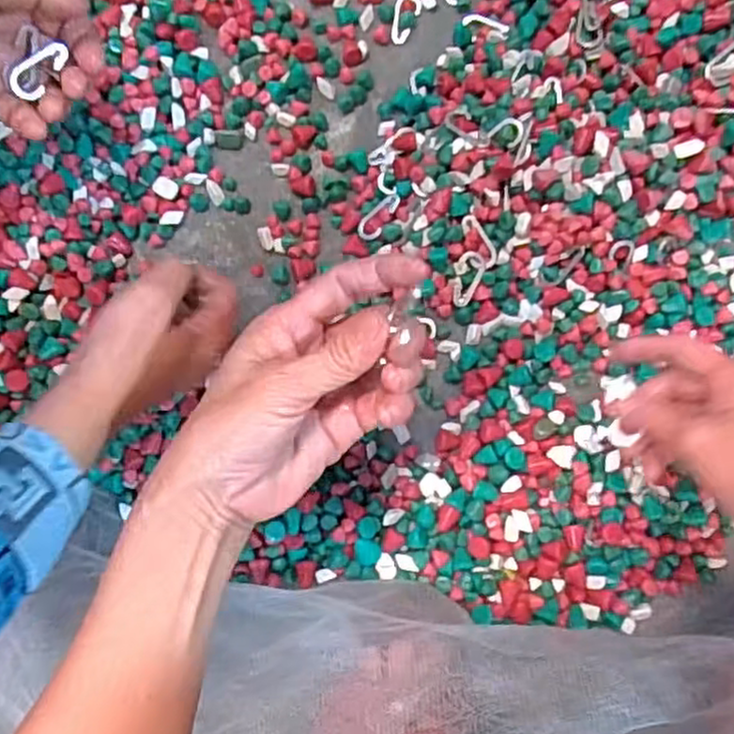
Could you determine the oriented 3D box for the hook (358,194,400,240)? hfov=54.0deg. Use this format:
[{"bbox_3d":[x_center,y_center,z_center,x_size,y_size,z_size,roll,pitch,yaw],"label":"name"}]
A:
[{"bbox_3d":[0.008,-0.104,0.498,0.018,0.004,0.036,35,86,30],"label":"hook"}]

